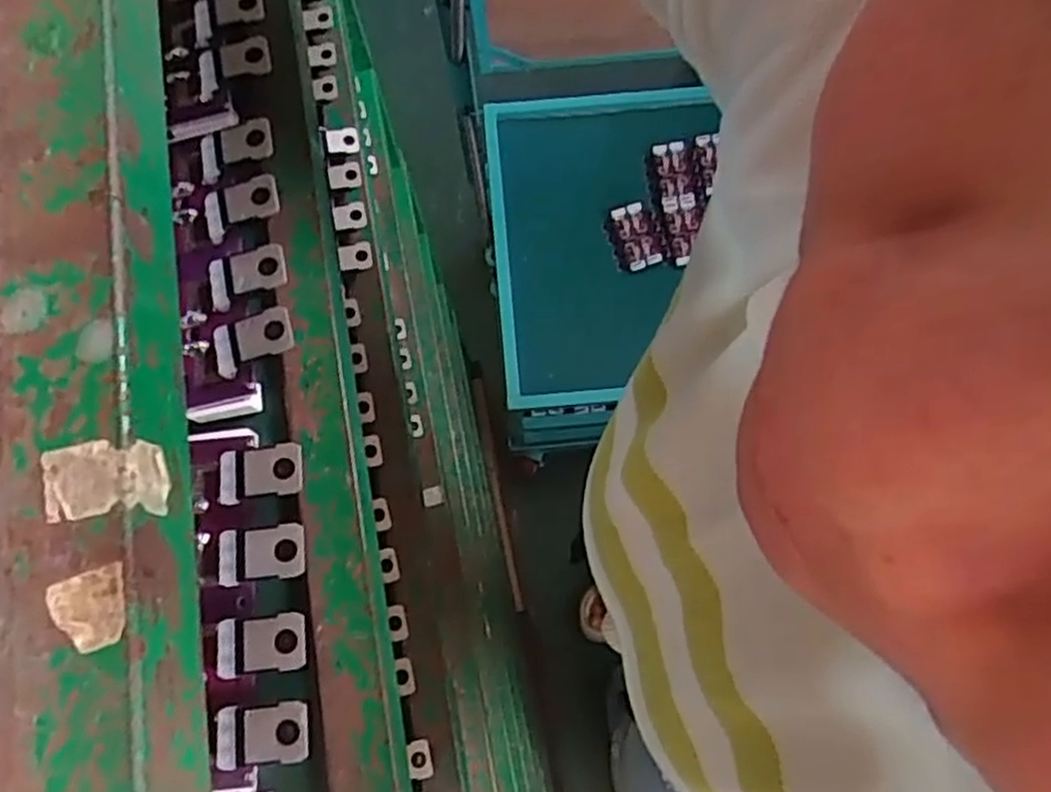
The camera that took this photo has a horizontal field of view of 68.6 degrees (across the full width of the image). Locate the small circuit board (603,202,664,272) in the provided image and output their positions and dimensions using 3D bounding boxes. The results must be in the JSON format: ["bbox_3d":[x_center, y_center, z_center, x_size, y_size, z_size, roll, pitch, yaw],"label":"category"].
[{"bbox_3d":[0.177,-0.256,1.240,0.082,0.022,0.108,-17,73,-4],"label":"small circuit board"}]

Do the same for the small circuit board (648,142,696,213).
[{"bbox_3d":[0.235,-0.355,1.252,0.064,0.025,0.111,-10,73,-1],"label":"small circuit board"}]

